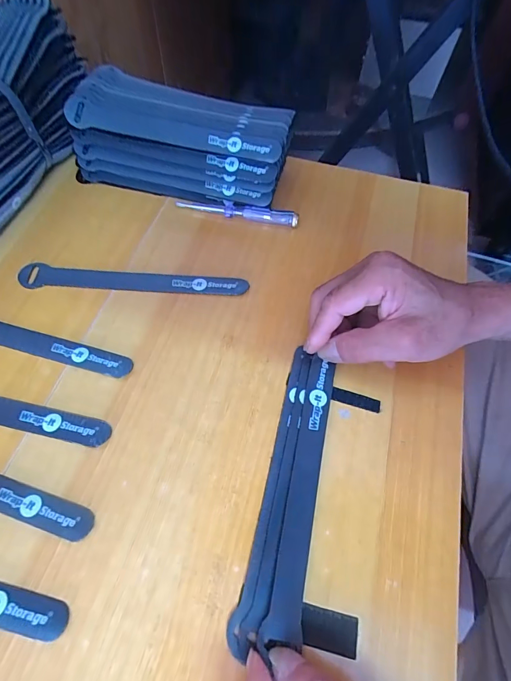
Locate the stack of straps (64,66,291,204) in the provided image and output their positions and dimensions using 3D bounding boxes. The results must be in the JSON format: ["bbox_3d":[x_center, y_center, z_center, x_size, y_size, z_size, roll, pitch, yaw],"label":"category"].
[{"bbox_3d":[-0.067,-0.193,0.363,0.203,0.069,0.082,13,62,5],"label":"stack of straps"}]

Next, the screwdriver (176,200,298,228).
[{"bbox_3d":[-0.017,-0.128,0.362,0.118,0.014,0.010,12,62,5],"label":"screwdriver"}]

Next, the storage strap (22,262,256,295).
[{"bbox_3d":[-0.106,-0.054,0.327,0.195,0.004,0.024,2,62,0],"label":"storage strap"}]

